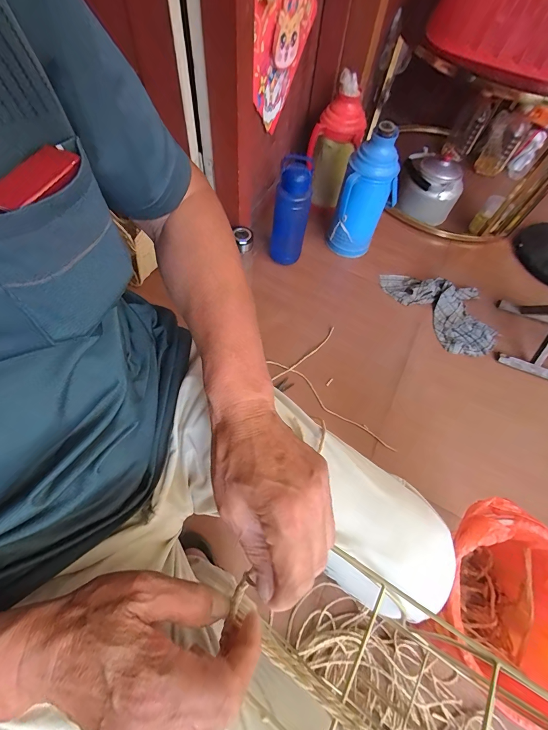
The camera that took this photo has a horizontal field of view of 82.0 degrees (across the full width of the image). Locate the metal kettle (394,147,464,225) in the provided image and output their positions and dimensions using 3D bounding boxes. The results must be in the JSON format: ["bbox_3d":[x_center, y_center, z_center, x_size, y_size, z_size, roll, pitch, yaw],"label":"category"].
[{"bbox_3d":[0.570,-0.660,1.182,0.212,0.199,0.187,17,62,4],"label":"metal kettle"}]

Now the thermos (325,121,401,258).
[{"bbox_3d":[0.277,-0.503,0.974,0.147,0.383,0.127,34,64,13],"label":"thermos"}]

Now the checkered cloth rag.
[{"bbox_3d":[0.550,-0.202,1.014,0.224,0.052,0.388,-30,68,-19],"label":"checkered cloth rag"}]

